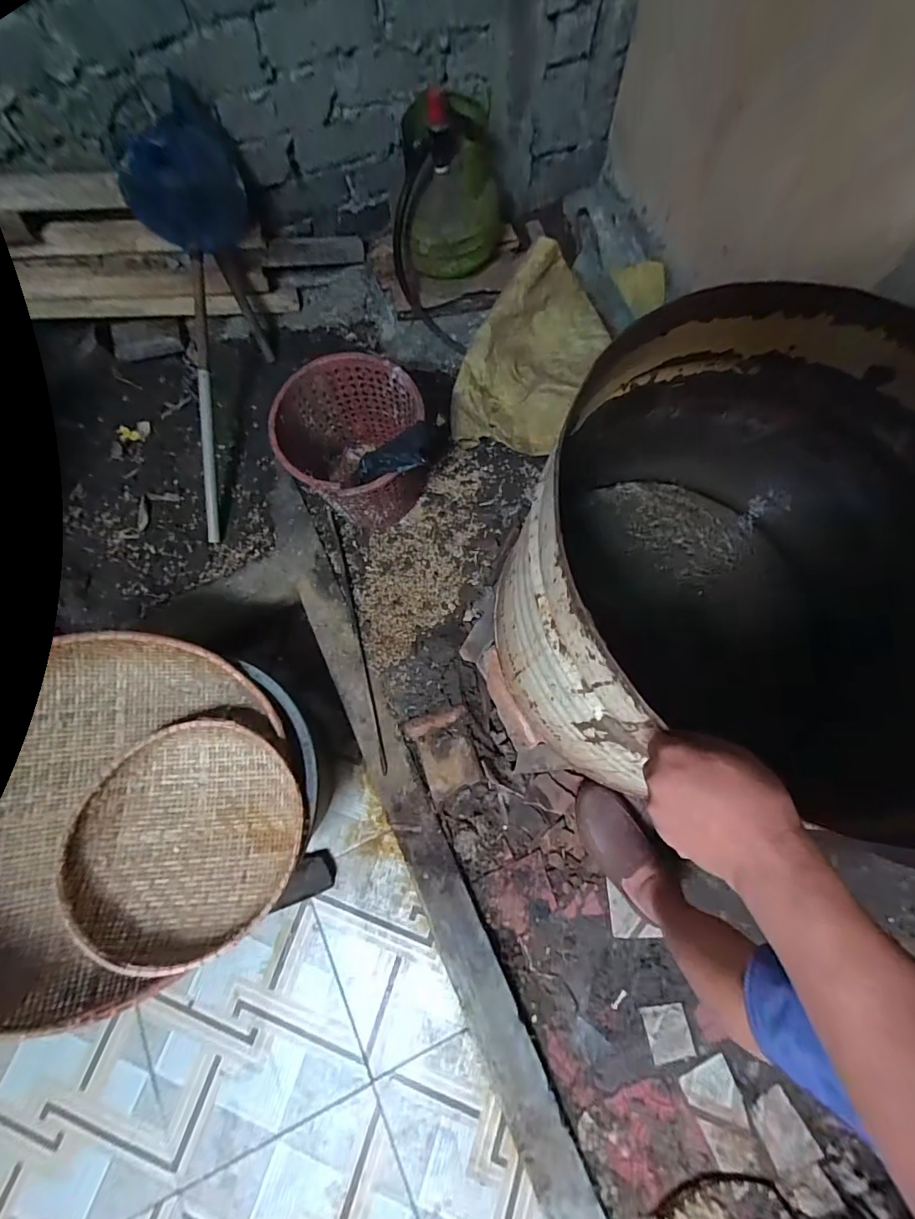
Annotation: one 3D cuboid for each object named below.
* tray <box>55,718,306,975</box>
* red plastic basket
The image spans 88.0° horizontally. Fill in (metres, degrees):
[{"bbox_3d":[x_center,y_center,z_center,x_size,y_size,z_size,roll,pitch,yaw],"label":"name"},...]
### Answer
[{"bbox_3d":[-0.439,0.372,0.786,0.352,0.089,0.338,-30,75,-10],"label":"tray"},{"bbox_3d":[-0.202,-0.312,0.997,0.271,0.278,0.287,0,72,-1],"label":"red plastic basket"}]

